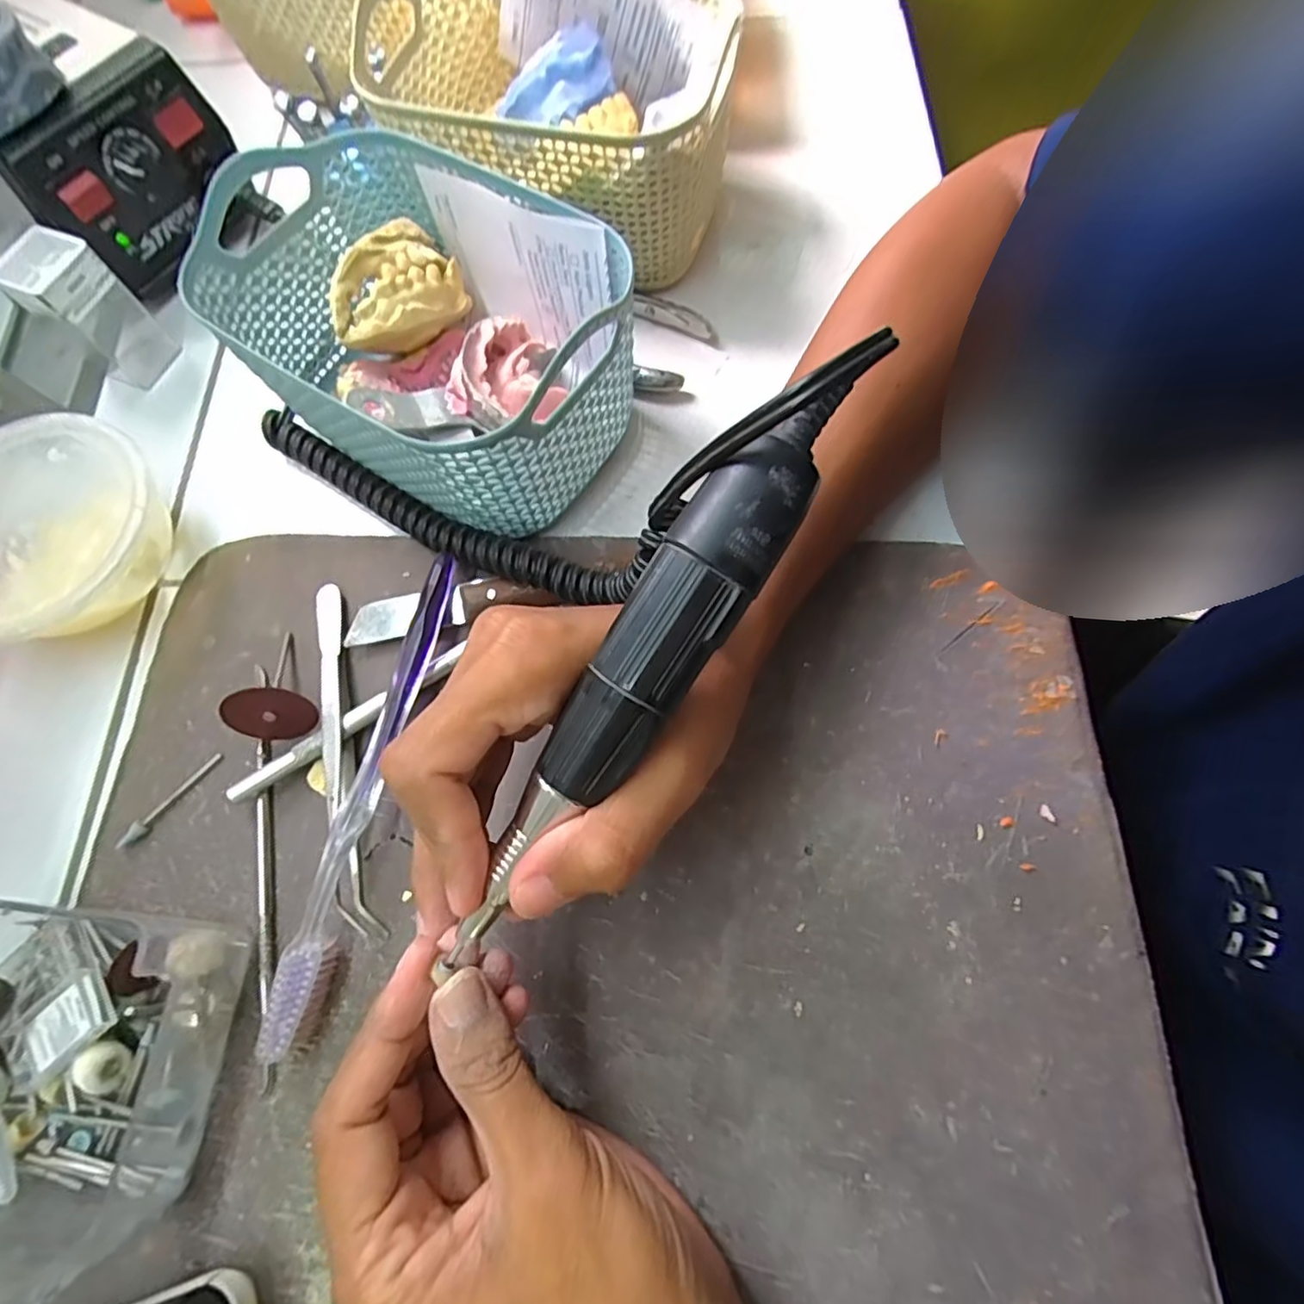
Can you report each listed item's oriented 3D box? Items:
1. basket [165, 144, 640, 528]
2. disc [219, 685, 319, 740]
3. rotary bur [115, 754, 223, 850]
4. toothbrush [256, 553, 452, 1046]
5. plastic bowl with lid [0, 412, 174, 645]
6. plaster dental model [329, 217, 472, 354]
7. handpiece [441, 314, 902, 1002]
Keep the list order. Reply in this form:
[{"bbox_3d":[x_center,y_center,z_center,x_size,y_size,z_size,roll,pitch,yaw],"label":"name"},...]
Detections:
[{"bbox_3d":[-0.093,-0.132,0.280,0.169,0.083,0.113,31,74,13],"label":"basket"},{"bbox_3d":[-0.152,0.025,0.254,0.031,0.031,0.004,-29,44,14],"label":"disc"},{"bbox_3d":[-0.194,0.060,0.257,0.007,0.004,0.048,41,76,15],"label":"rotary bur"},{"bbox_3d":[-0.106,0.049,0.247,0.013,0.021,0.186,10,70,6],"label":"toothbrush"},{"bbox_3d":[-0.261,-0.048,0.281,0.102,0.040,0.100,-1,70,2],"label":"plastic bowl with lid"},{"bbox_3d":[-0.113,-0.157,0.286,0.031,0.040,0.061,41,77,16],"label":"plaster dental model"},{"bbox_3d":[-0.007,0.004,0.164,0.032,0.021,0.173,33,96,13],"label":"handpiece"}]

